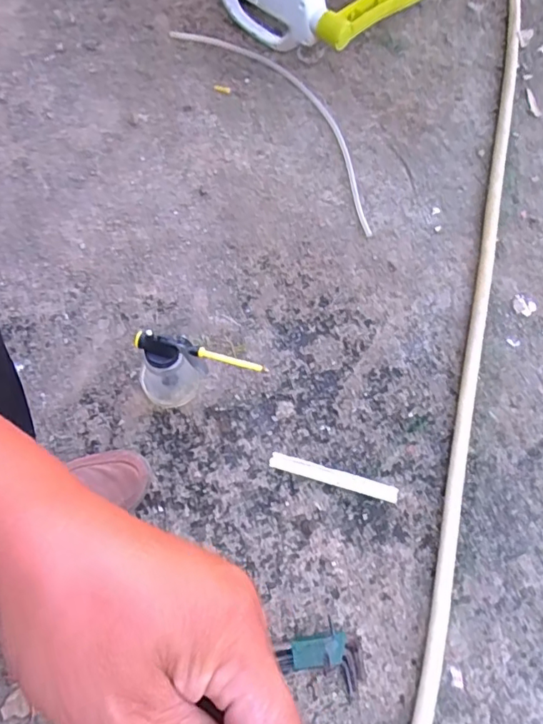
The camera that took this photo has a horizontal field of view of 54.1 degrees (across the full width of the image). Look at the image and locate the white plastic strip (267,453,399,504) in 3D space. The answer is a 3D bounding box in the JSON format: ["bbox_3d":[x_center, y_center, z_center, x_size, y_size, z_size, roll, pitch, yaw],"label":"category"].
[{"bbox_3d":[0.082,0.154,0.711,0.172,0.007,0.023,15,71,6],"label":"white plastic strip"}]

